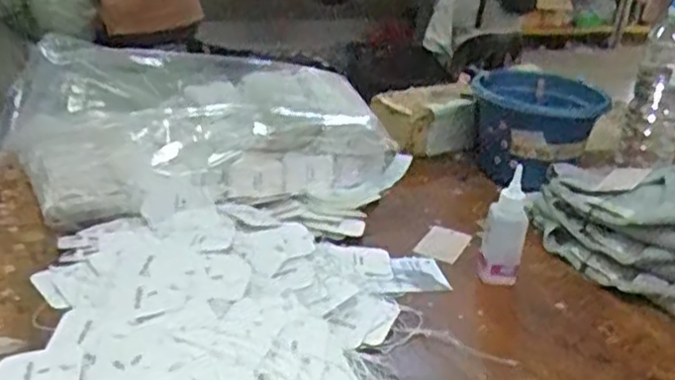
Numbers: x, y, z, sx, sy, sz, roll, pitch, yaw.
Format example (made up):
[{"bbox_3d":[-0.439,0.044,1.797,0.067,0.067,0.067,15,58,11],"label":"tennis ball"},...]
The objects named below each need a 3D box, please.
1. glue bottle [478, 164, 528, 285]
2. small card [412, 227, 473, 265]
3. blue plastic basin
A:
[{"bbox_3d":[0.179,0.043,0.764,0.043,0.129,0.033,10,25,11],"label":"glue bottle"},{"bbox_3d":[0.126,0.065,0.857,0.049,0.004,0.086,24,31,21],"label":"small card"},{"bbox_3d":[0.278,-0.080,1.026,0.180,0.141,0.162,10,25,11],"label":"blue plastic basin"}]

